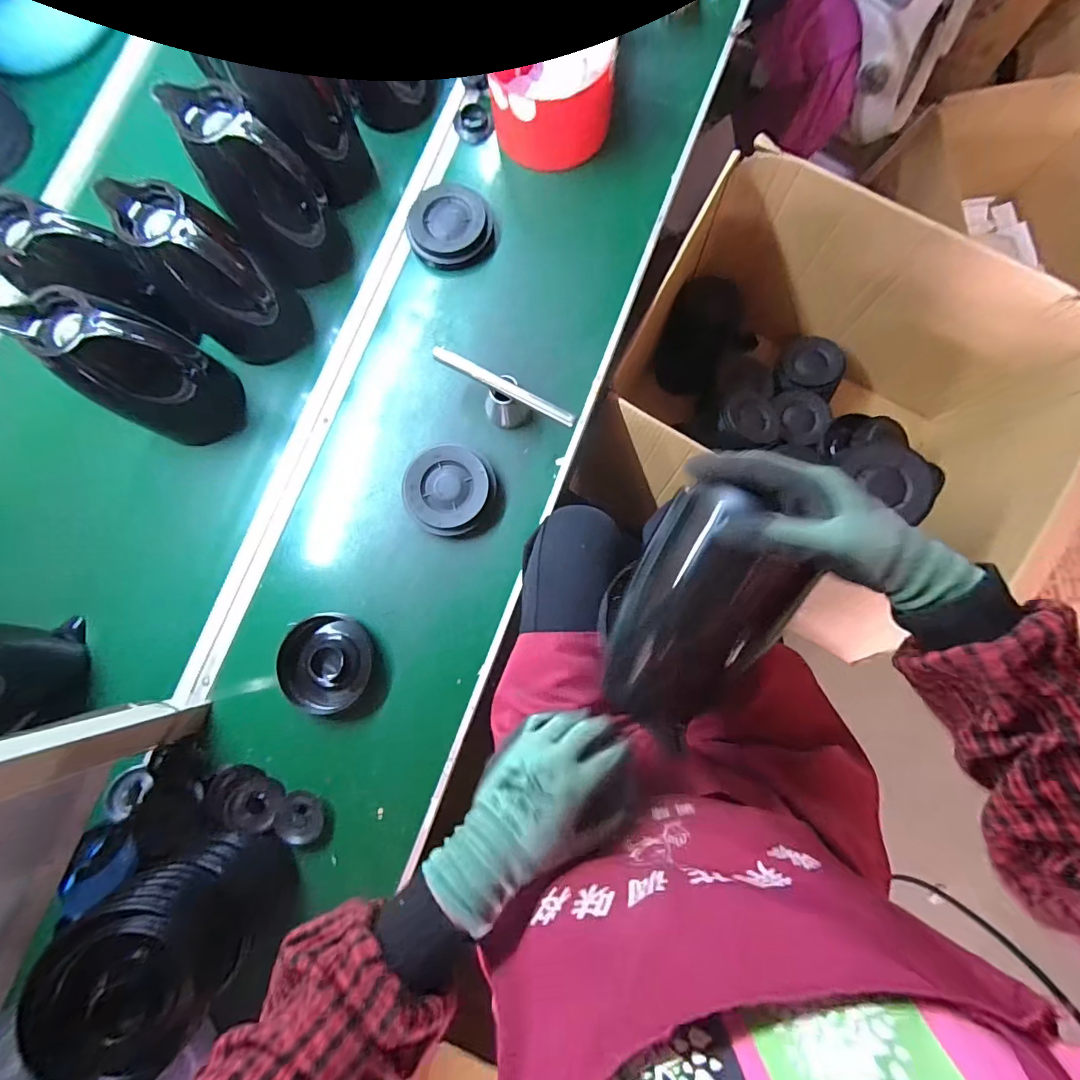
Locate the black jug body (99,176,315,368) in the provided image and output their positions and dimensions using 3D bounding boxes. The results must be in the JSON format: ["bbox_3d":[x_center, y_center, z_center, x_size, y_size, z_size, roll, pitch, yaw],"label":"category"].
[{"bbox_3d":[-0.384,-0.308,0.571,0.140,0.201,0.119,43,87,9],"label":"black jug body"}]

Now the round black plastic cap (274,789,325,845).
[{"bbox_3d":[-0.293,0.337,0.569,0.051,0.027,0.051,-1,82,4],"label":"round black plastic cap"}]

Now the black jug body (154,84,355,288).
[{"bbox_3d":[-0.340,-0.434,0.591,0.117,0.190,0.137,-31,81,-1],"label":"black jug body"}]

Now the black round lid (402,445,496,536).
[{"bbox_3d":[-0.122,-0.069,0.613,0.114,0.027,0.116,-1,82,4],"label":"black round lid"}]

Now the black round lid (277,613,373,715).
[{"bbox_3d":[-0.271,0.155,0.589,0.108,0.024,0.119,-6,82,3],"label":"black round lid"}]

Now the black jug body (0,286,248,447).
[{"bbox_3d":[-0.475,-0.202,0.562,0.118,0.192,0.124,-1,82,4],"label":"black jug body"}]

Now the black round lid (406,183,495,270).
[{"bbox_3d":[-0.127,-0.448,0.664,0.124,0.032,0.115,-1,82,4],"label":"black round lid"}]

